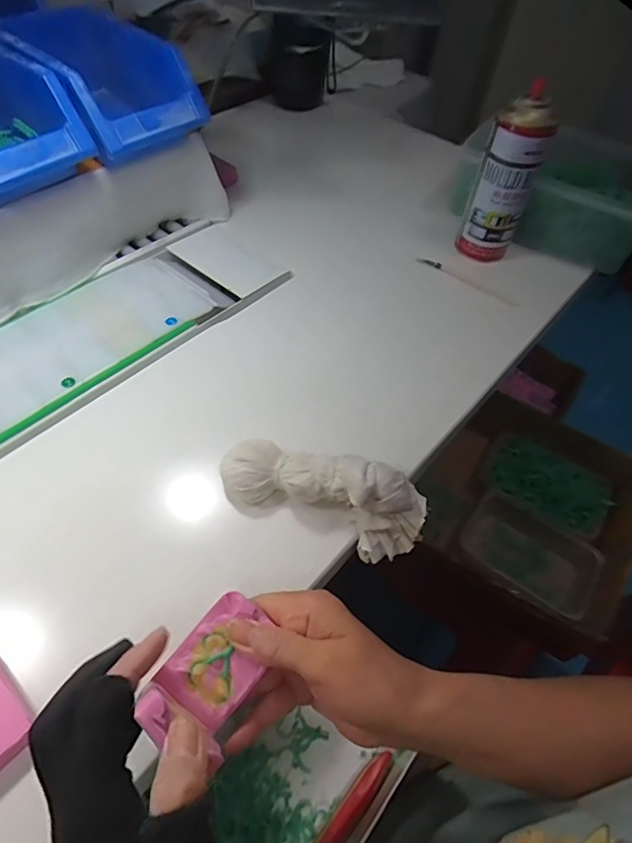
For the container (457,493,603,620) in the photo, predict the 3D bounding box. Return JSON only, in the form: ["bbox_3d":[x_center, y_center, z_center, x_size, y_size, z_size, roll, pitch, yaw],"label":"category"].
[{"bbox_3d":[0.277,0.171,0.657,0.163,0.038,0.107,33,57,18],"label":"container"}]

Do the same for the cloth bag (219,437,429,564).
[{"bbox_3d":[0.005,0.052,0.386,0.159,0.052,0.055,19,53,9],"label":"cloth bag"}]

